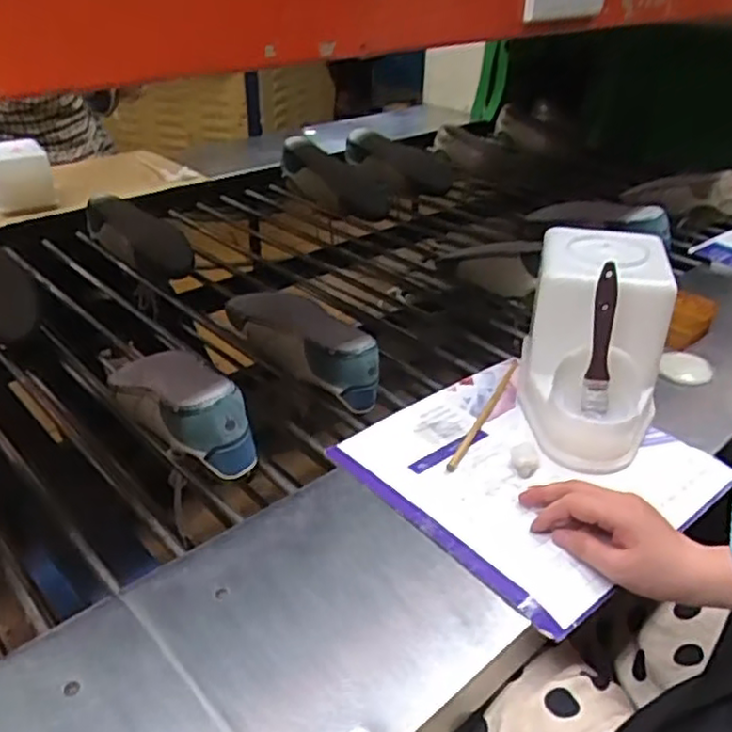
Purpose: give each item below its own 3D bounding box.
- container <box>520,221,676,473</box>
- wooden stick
[{"bbox_3d":[0.242,-0.028,0.739,0.130,0.163,0.229,12,33,15],"label":"container"},{"bbox_3d":[0.135,0.046,0.767,0.009,0.007,0.240,16,35,21],"label":"wooden stick"}]

